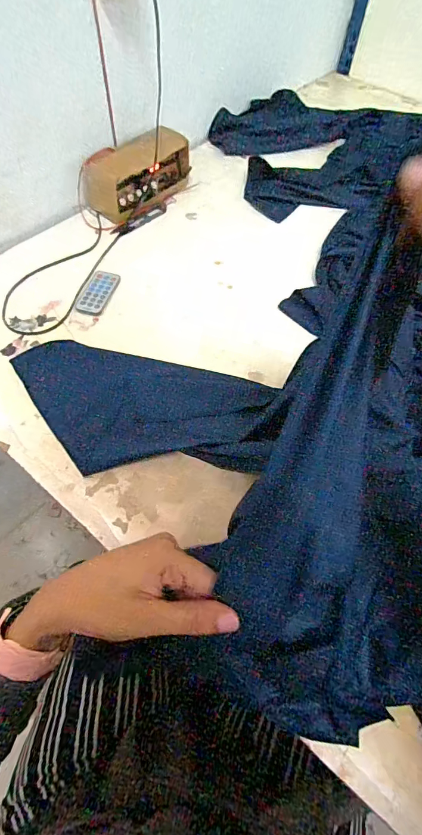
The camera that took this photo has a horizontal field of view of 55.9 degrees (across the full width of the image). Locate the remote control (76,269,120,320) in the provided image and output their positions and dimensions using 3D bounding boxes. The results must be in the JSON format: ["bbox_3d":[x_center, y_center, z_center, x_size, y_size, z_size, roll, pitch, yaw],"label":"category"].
[{"bbox_3d":[-0.165,-0.185,0.586,0.040,0.006,0.088,13,60,4],"label":"remote control"}]

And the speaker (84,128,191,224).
[{"bbox_3d":[-0.122,-0.418,0.677,0.083,0.085,0.187,40,65,18],"label":"speaker"}]

